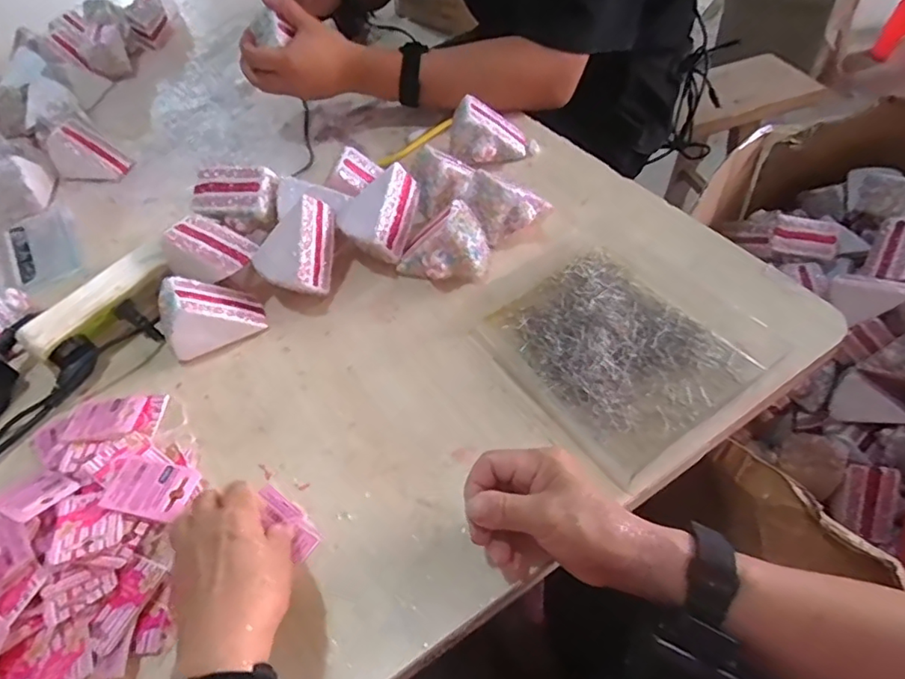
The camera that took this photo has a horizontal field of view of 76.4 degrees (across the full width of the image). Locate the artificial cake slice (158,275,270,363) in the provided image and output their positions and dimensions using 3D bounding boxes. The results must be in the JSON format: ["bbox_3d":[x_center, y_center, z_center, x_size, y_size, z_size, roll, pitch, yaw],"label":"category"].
[{"bbox_3d":[-0.225,-0.026,0.535,0.082,0.066,0.047,-29,54,-15],"label":"artificial cake slice"}]

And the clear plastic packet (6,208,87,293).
[{"bbox_3d":[-0.469,-0.106,0.657,0.065,0.009,0.125,-32,55,-17],"label":"clear plastic packet"}]

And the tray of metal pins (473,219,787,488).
[{"bbox_3d":[0.144,-0.005,0.491,0.190,0.028,0.189,-33,55,-18],"label":"tray of metal pins"}]

